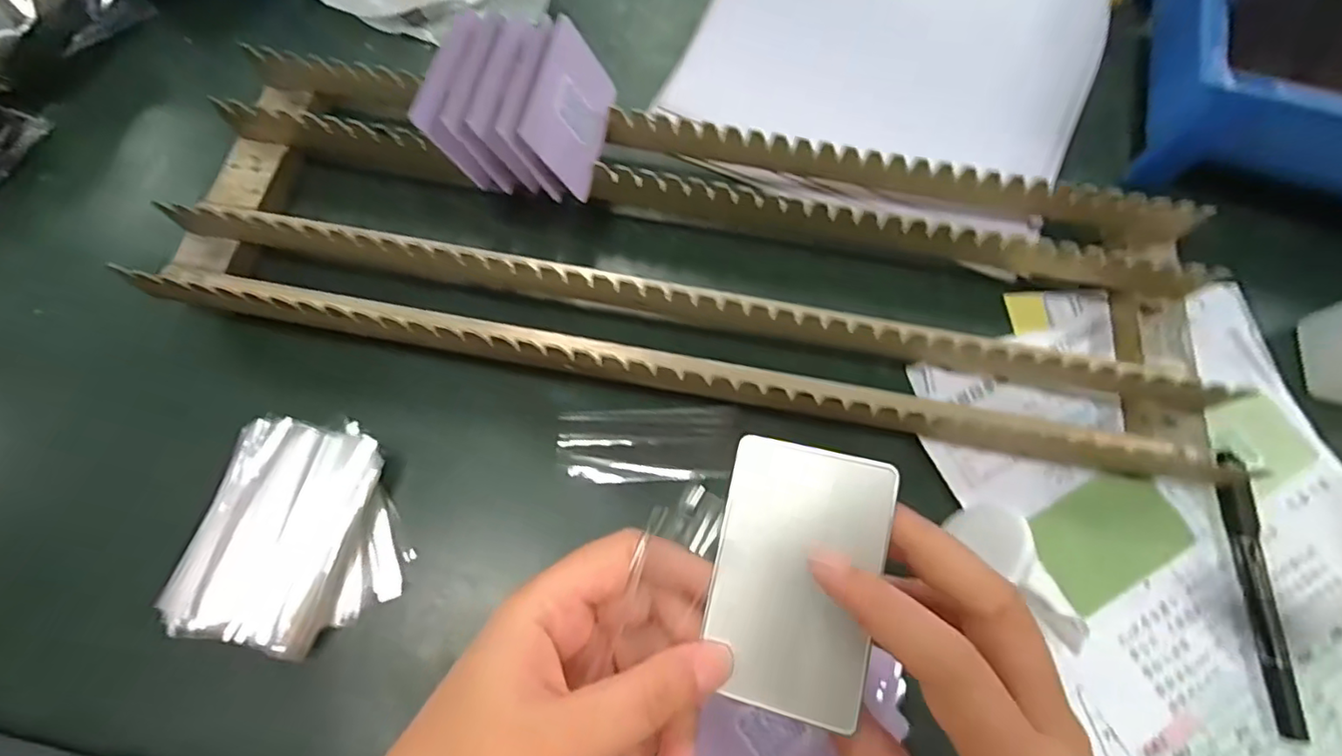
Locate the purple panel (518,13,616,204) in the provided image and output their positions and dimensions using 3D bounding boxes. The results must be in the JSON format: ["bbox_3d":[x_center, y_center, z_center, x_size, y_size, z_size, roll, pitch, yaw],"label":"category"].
[{"bbox_3d":[-0.053,-0.145,0.320,0.004,0.050,0.080,-1,69,39],"label":"purple panel"}]

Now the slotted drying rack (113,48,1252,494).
[{"bbox_3d":[0.018,-0.067,0.331,0.561,0.052,0.166,11,69,1],"label":"slotted drying rack"}]

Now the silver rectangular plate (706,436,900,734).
[{"bbox_3d":[0.042,0.066,0.197,0.053,0.004,0.085,11,80,15],"label":"silver rectangular plate"}]

